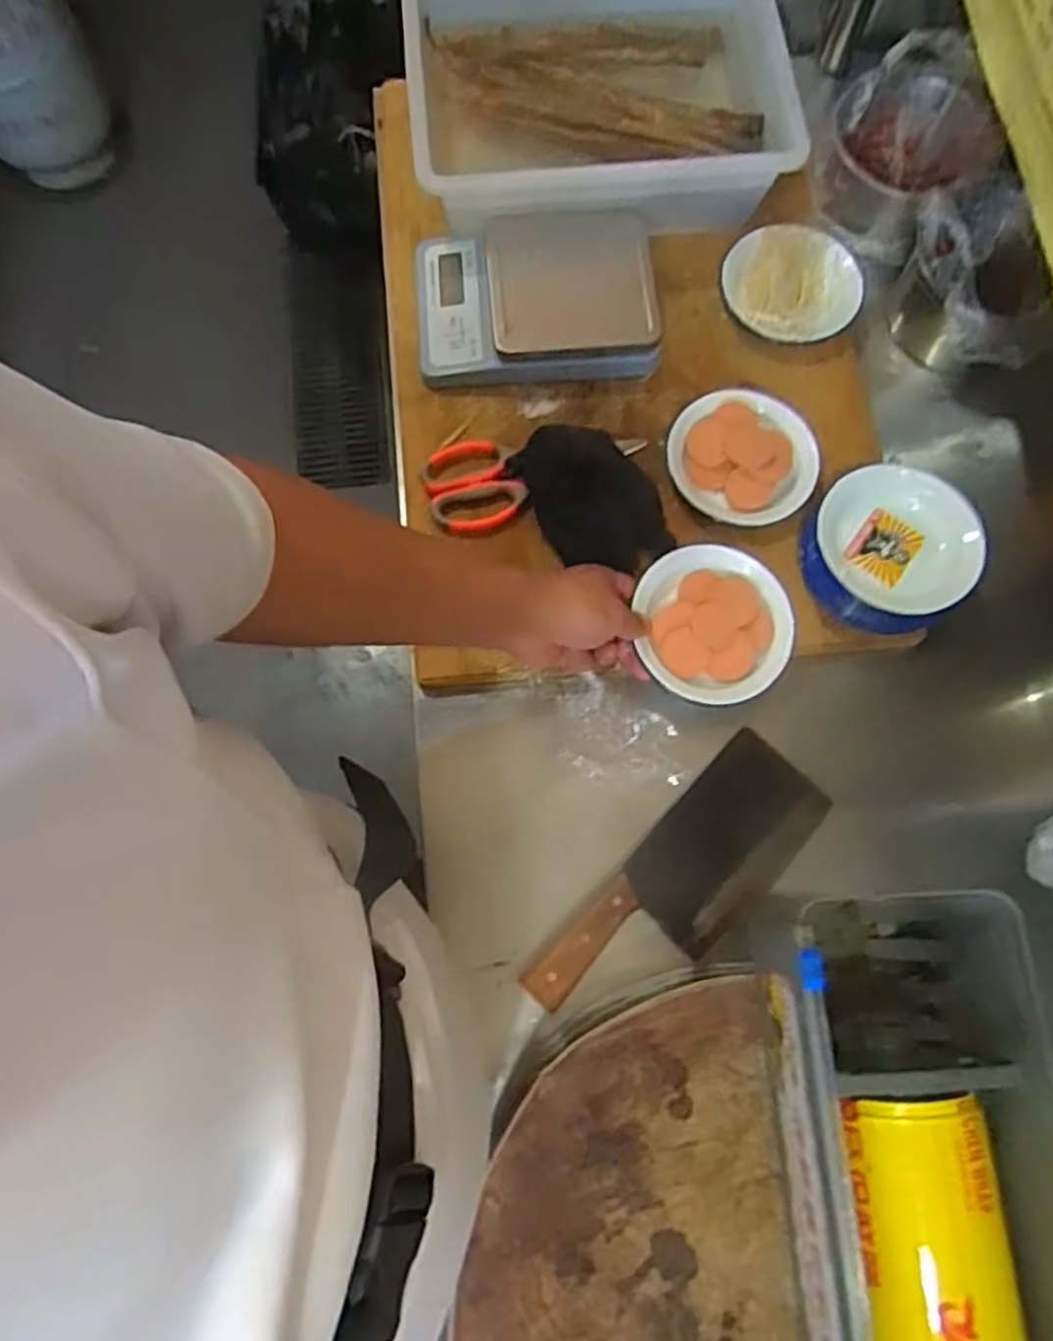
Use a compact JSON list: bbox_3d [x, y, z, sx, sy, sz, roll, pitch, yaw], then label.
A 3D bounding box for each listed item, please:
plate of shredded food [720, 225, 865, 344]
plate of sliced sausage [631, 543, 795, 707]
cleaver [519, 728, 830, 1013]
[{"bbox_3d":[0.254,-0.373,0.746,0.128,0.025,0.123,0,74,0],"label":"plate of shredded food"},{"bbox_3d":[0.157,-0.038,0.645,0.119,0.032,0.131,-5,74,-2],"label":"plate of sliced sausage"},{"bbox_3d":[0.124,0.173,0.614,0.091,0.019,0.269,43,78,11],"label":"cleaver"}]

